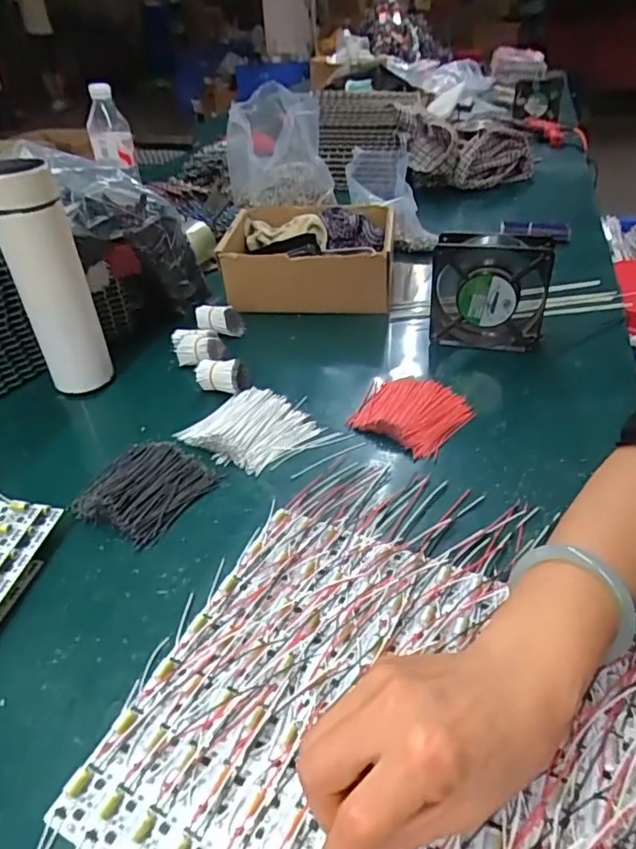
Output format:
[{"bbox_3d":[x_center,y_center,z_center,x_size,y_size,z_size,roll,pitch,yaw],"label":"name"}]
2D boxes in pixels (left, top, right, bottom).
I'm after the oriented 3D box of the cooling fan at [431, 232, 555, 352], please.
[{"bbox_3d":[0.185,-0.143,0.600,0.119,0.119,0.043,3,38,7],"label":"cooling fan"}]

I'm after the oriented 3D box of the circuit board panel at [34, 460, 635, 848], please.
[{"bbox_3d":[0.050,0.157,0.319,0.299,0.015,0.349,17,42,23],"label":"circuit board panel"}]

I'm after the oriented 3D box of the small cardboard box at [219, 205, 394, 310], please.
[{"bbox_3d":[-0.010,-0.218,0.745,0.212,0.096,0.167,3,38,7],"label":"small cardboard box"}]

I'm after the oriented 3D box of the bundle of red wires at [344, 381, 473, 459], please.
[{"bbox_3d":[0.086,-0.015,0.537,0.106,0.017,0.092,24,45,31],"label":"bundle of red wires"}]

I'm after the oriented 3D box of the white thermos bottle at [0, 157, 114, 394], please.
[{"bbox_3d":[-0.255,-0.126,0.538,0.064,0.236,0.053,-18,40,-19],"label":"white thermos bottle"}]

